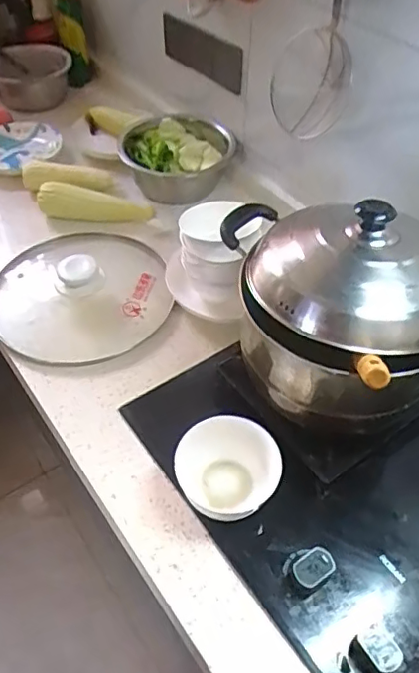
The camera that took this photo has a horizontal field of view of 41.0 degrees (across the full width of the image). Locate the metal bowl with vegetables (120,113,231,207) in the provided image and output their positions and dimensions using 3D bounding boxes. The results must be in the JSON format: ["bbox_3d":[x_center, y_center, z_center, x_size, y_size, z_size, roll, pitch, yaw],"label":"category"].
[{"bbox_3d":[-0.081,-0.411,1.267,0.233,0.136,0.252,0,50,-1],"label":"metal bowl with vegetables"}]

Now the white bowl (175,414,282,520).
[{"bbox_3d":[0.024,0.177,0.709,0.126,0.082,0.122,0,50,-1],"label":"white bowl"}]

